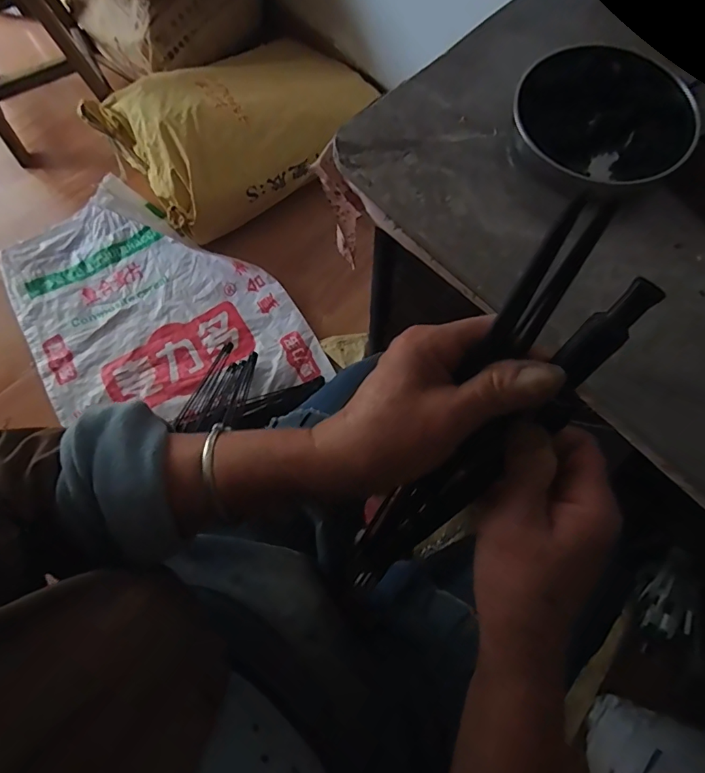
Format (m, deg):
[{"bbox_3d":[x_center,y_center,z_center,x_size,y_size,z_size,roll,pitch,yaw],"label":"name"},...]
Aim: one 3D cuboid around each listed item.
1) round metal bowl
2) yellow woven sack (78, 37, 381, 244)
[{"bbox_3d":[0.198,-0.213,0.371,0.132,0.022,0.125,0,74,1],"label":"round metal bowl"},{"bbox_3d":[-0.285,-0.692,1.186,0.614,0.179,0.460,-40,77,-10],"label":"yellow woven sack"}]

